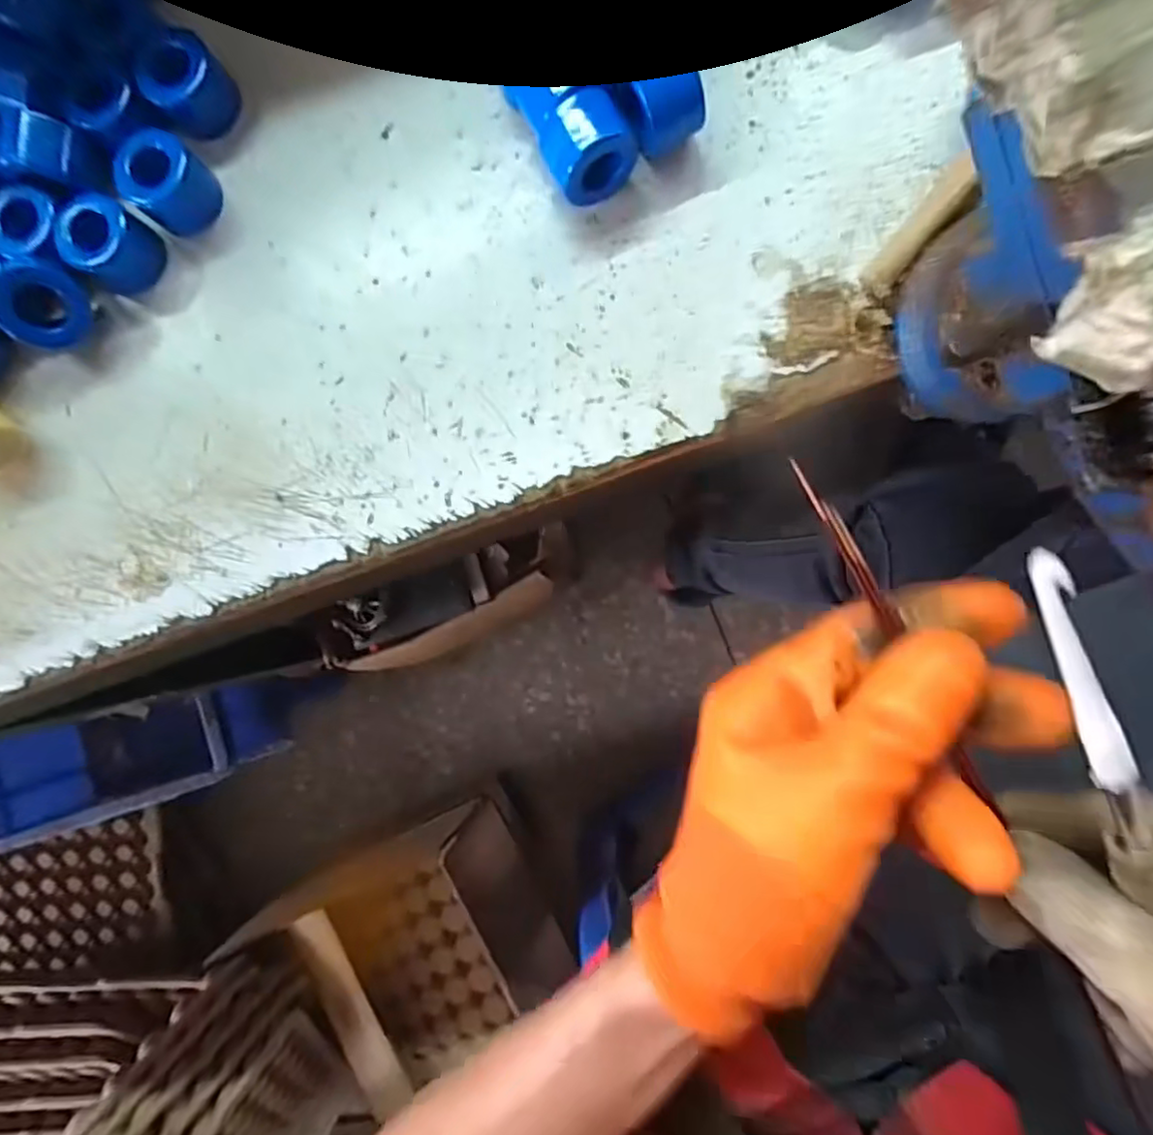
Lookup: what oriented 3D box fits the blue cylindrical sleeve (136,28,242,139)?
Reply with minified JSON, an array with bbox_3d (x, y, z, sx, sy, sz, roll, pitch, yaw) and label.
[{"bbox_3d":[-0.140,-0.173,0.232,0.026,0.022,0.024,0,89,7],"label":"blue cylindrical sleeve"}]

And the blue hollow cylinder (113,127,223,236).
[{"bbox_3d":[-0.145,-0.137,0.230,0.025,0.020,0.027,0,89,7],"label":"blue hollow cylinder"}]

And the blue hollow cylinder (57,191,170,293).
[{"bbox_3d":[-0.170,-0.117,0.233,0.029,0.018,0.027,0,89,7],"label":"blue hollow cylinder"}]

